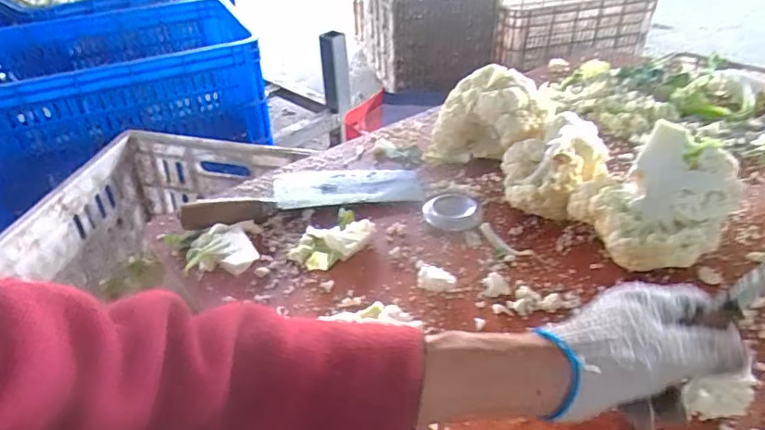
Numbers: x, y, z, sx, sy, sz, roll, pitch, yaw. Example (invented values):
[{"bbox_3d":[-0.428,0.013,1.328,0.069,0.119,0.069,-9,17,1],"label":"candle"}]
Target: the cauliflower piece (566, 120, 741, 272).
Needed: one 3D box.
[{"bbox_3d":[0.257,-0.009,0.500,0.127,0.101,0.099,-13,37,-14],"label":"cauliflower piece"}]

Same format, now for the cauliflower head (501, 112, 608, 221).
[{"bbox_3d":[0.182,-0.048,0.579,0.102,0.082,0.104,11,38,18],"label":"cauliflower head"}]

